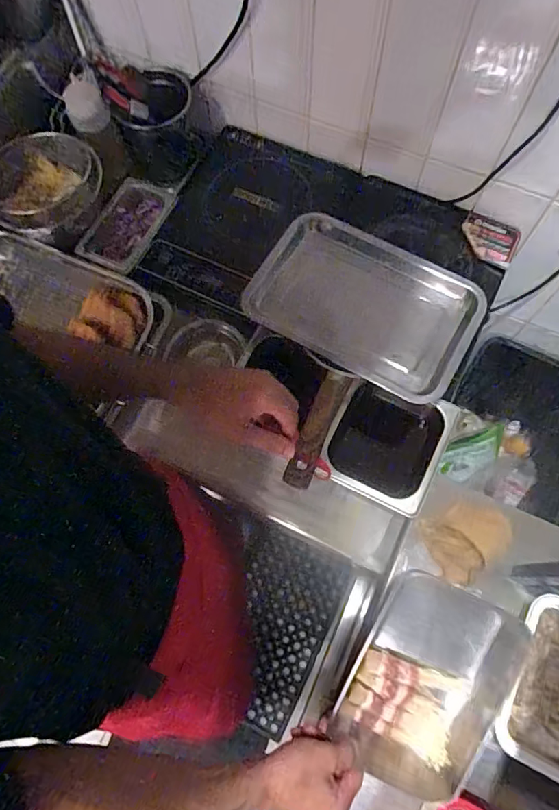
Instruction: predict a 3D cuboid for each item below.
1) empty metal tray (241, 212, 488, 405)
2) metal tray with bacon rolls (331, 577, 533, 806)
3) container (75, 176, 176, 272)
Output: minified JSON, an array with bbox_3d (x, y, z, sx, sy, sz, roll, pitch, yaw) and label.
[{"bbox_3d":[0.122,-0.150,0.718,0.317,0.035,0.219,29,74,11],"label":"empty metal tray"},{"bbox_3d":[0.168,0.311,0.553,0.149,0.038,0.214,26,88,14],"label":"metal tray with bacon rolls"},{"bbox_3d":[-0.269,-0.324,0.869,0.112,0.039,0.196,20,73,8],"label":"container"}]

